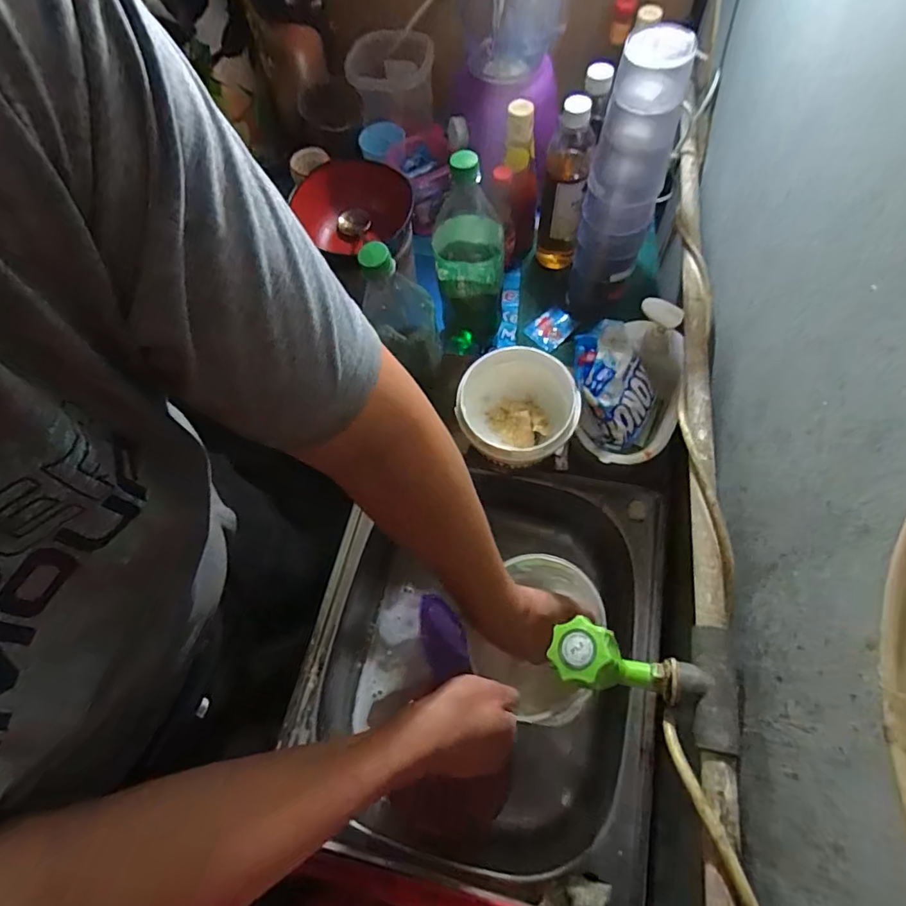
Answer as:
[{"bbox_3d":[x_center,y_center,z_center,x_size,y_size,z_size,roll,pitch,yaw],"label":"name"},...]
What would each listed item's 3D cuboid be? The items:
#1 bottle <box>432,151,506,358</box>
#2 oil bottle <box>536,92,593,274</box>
[{"bbox_3d":[0.022,-0.242,0.638,0.075,0.274,0.085,8,66,6],"label":"bottle"},{"bbox_3d":[0.157,-0.371,0.715,0.059,0.241,0.076,8,66,6],"label":"oil bottle"}]

